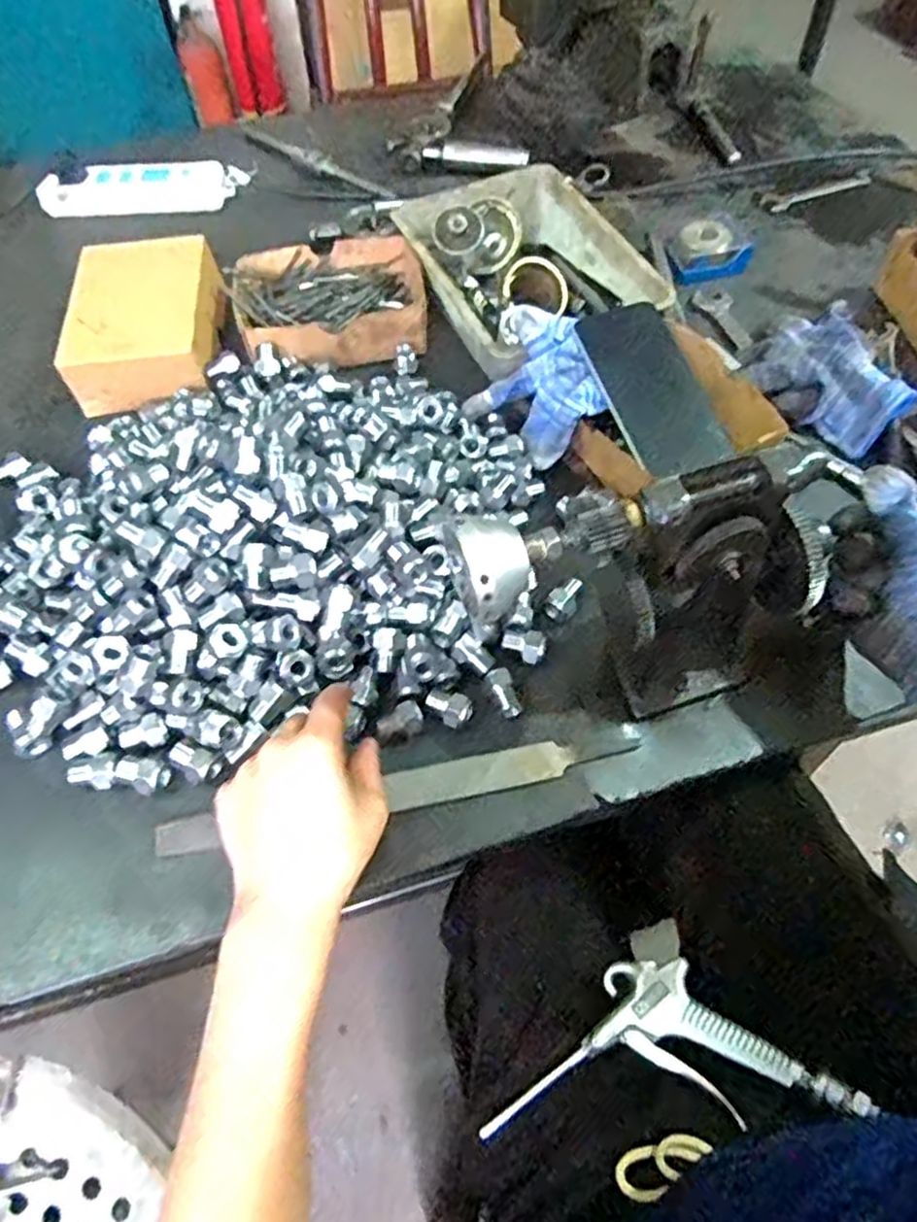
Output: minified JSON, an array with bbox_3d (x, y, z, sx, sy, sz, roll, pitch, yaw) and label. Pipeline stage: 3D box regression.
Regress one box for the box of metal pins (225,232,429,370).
[{"bbox_3d":[-0.117,-0.289,0.692,0.174,0.045,0.135,-11,57,-5],"label":"box of metal pins"}]

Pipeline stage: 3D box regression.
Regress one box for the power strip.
[{"bbox_3d":[-0.359,-0.480,0.839,0.236,0.037,0.046,-6,56,-2],"label":"power strip"}]

